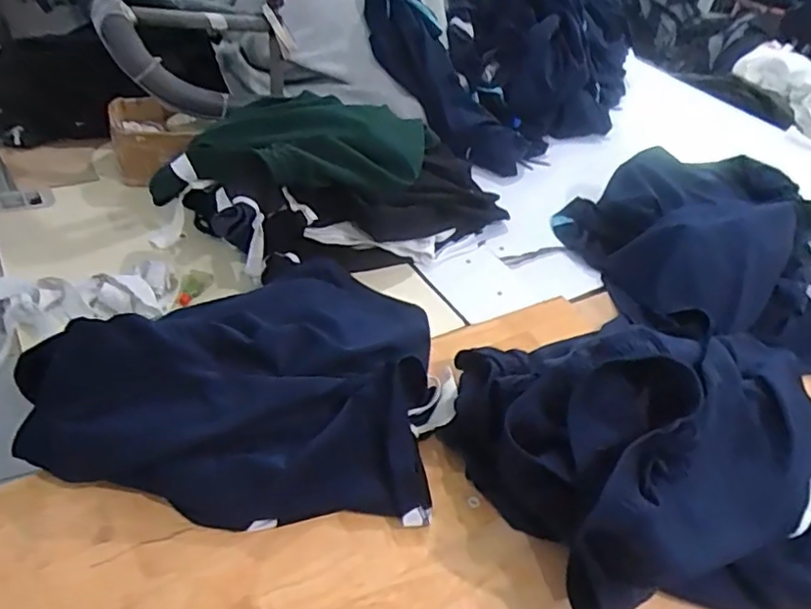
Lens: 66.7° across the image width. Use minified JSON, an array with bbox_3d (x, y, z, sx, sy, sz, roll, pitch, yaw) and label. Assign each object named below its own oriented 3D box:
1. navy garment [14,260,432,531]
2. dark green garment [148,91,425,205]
[{"bbox_3d":[-0.163,0.043,0.690,0.392,0.114,0.374,8,39,-5],"label":"navy garment"},{"bbox_3d":[-0.132,-0.225,0.884,0.433,0.099,0.148,-13,45,-28],"label":"dark green garment"}]

